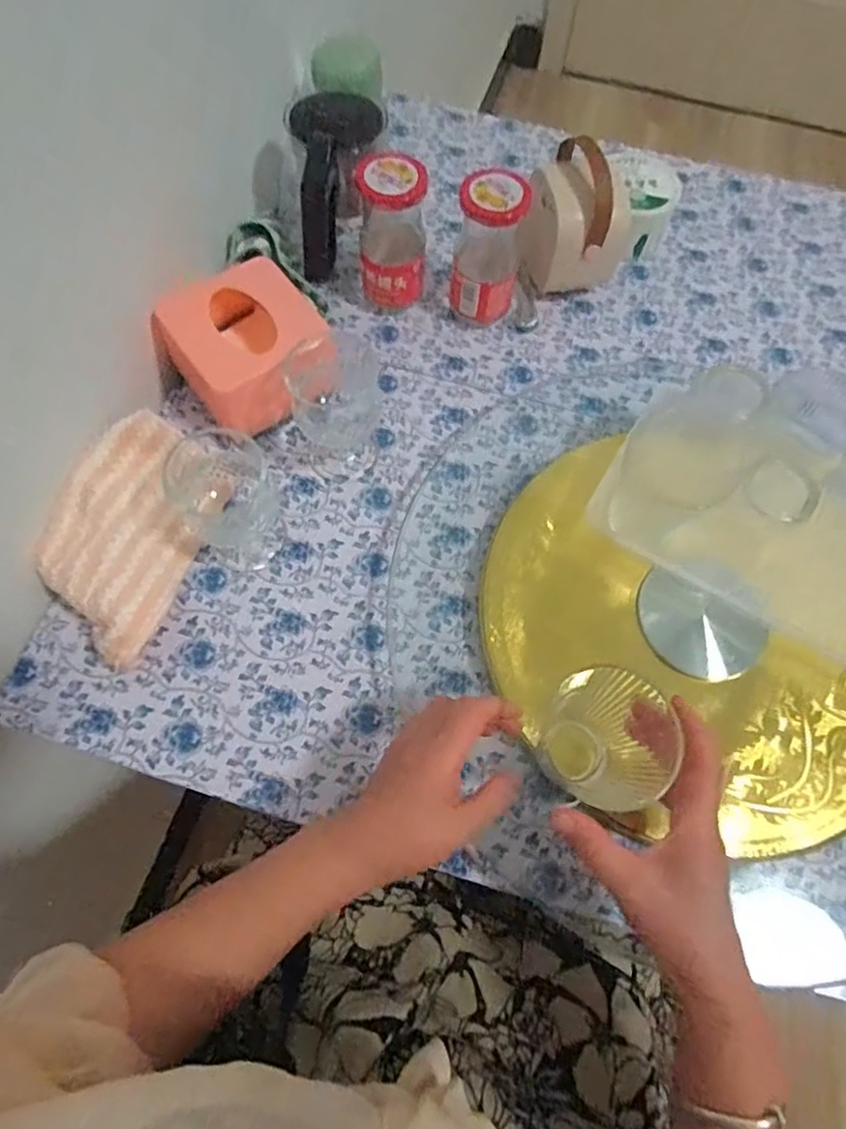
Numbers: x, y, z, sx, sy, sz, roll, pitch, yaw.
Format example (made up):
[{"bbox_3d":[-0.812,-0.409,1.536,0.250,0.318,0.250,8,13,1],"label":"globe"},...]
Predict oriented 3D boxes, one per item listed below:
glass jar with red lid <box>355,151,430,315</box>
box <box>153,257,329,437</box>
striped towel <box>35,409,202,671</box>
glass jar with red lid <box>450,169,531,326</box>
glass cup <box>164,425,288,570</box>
[{"bbox_3d":[-0.026,-0.286,0.545,0.055,0.122,0.061,4,67,-1],"label":"glass jar with red lid"},{"bbox_3d":[-0.143,-0.173,0.506,0.108,0.079,0.119,-36,73,-16],"label":"box"},{"bbox_3d":[-0.225,-0.018,0.462,0.092,0.052,0.183,6,67,0],"label":"striped towel"},{"bbox_3d":[0.058,-0.273,0.543,0.060,0.123,0.066,11,67,2],"label":"glass jar with red lid"},{"bbox_3d":[-0.141,-0.048,0.456,0.075,0.092,0.070,1,67,-2],"label":"glass cup"}]

